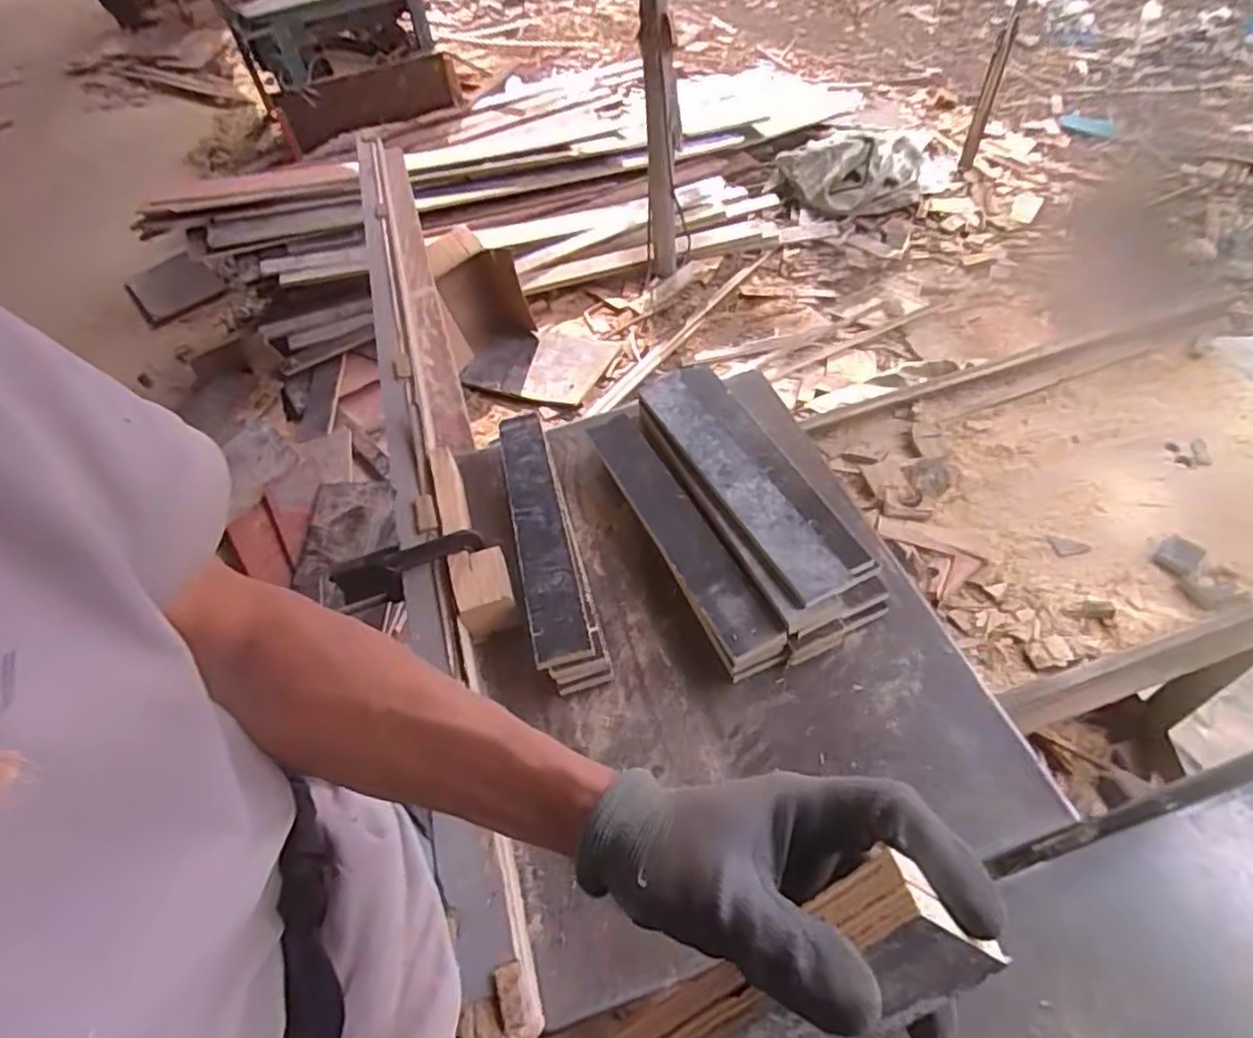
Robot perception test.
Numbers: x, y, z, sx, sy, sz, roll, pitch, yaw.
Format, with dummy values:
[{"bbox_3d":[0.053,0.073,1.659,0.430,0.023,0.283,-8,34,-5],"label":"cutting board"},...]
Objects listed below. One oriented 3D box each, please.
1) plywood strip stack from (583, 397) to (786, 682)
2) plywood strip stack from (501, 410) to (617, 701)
[{"bbox_3d":[0.058,0.008,0.872,0.072,0.050,0.415,-21,51,-12],"label":"plywood strip stack"},{"bbox_3d":[-0.100,0.022,0.871,0.078,0.047,0.420,-14,49,-4],"label":"plywood strip stack"}]

